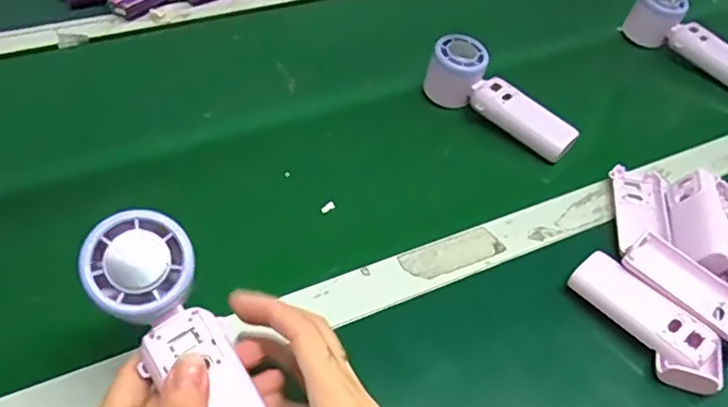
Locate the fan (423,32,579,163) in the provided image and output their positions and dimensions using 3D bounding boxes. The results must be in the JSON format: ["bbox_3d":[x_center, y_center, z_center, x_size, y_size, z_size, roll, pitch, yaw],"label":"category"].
[{"bbox_3d":[0.138,-0.108,0.618,0.161,0.053,0.046,33,53,26],"label":"fan"}]

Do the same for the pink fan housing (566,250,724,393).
[{"bbox_3d":[0.210,0.090,0.461,0.043,0.031,0.119,-32,55,-29],"label":"pink fan housing"}]

